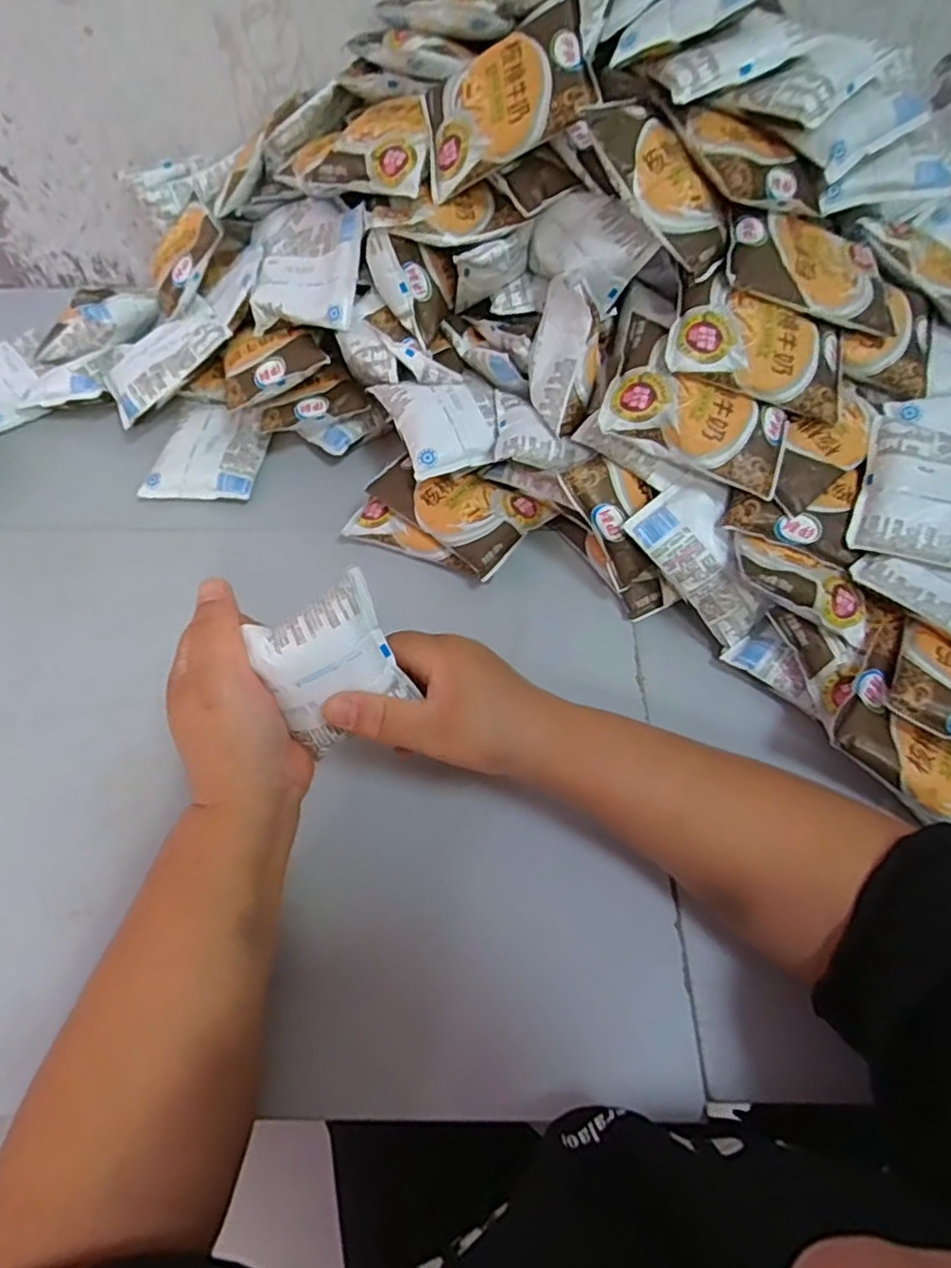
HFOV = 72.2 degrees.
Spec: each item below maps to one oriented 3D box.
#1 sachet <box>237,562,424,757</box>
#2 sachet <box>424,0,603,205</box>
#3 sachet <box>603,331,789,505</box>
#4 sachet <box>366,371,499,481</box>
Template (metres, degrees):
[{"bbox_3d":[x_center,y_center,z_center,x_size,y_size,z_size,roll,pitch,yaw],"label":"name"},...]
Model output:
[{"bbox_3d":[-0.074,0.017,0.349,0.066,0.077,0.017,-30,21,-14],"label":"sachet"},{"bbox_3d":[0.019,-0.377,0.458,0.124,0.014,0.090,-13,80,25],"label":"sachet"},{"bbox_3d":[0.150,-0.143,0.437,0.123,0.019,0.062,23,92,-6],"label":"sachet"},{"bbox_3d":[-0.024,-0.177,0.525,0.085,0.023,0.106,-17,58,-11],"label":"sachet"}]

